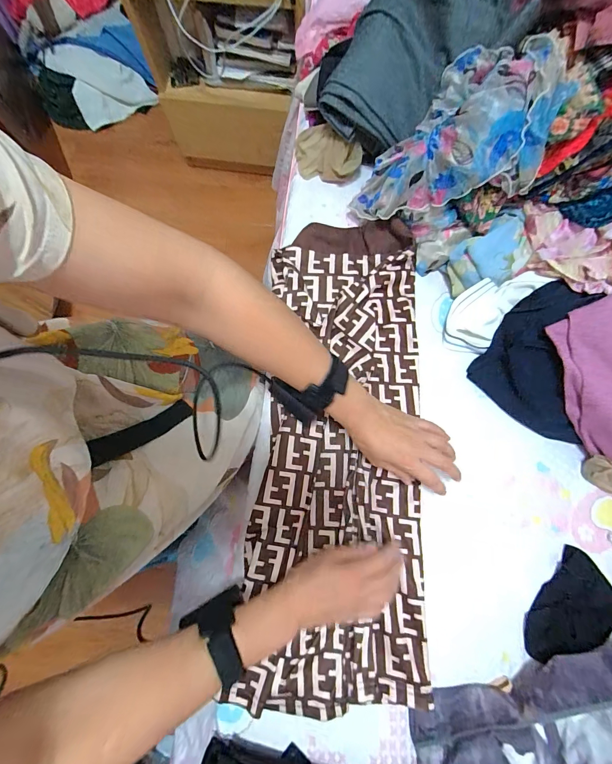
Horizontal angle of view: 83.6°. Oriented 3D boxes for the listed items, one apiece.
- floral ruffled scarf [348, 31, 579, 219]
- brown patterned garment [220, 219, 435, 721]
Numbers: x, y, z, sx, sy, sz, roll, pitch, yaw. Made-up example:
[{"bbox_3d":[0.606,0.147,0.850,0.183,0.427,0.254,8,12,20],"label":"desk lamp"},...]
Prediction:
[{"bbox_3d":[0.205,-0.349,0.481,0.221,0.136,0.213,13,77,4],"label":"floral ruffled scarf"},{"bbox_3d":[0.049,0.067,0.477,0.224,0.033,0.658,4,76,2],"label":"brown patterned garment"}]

